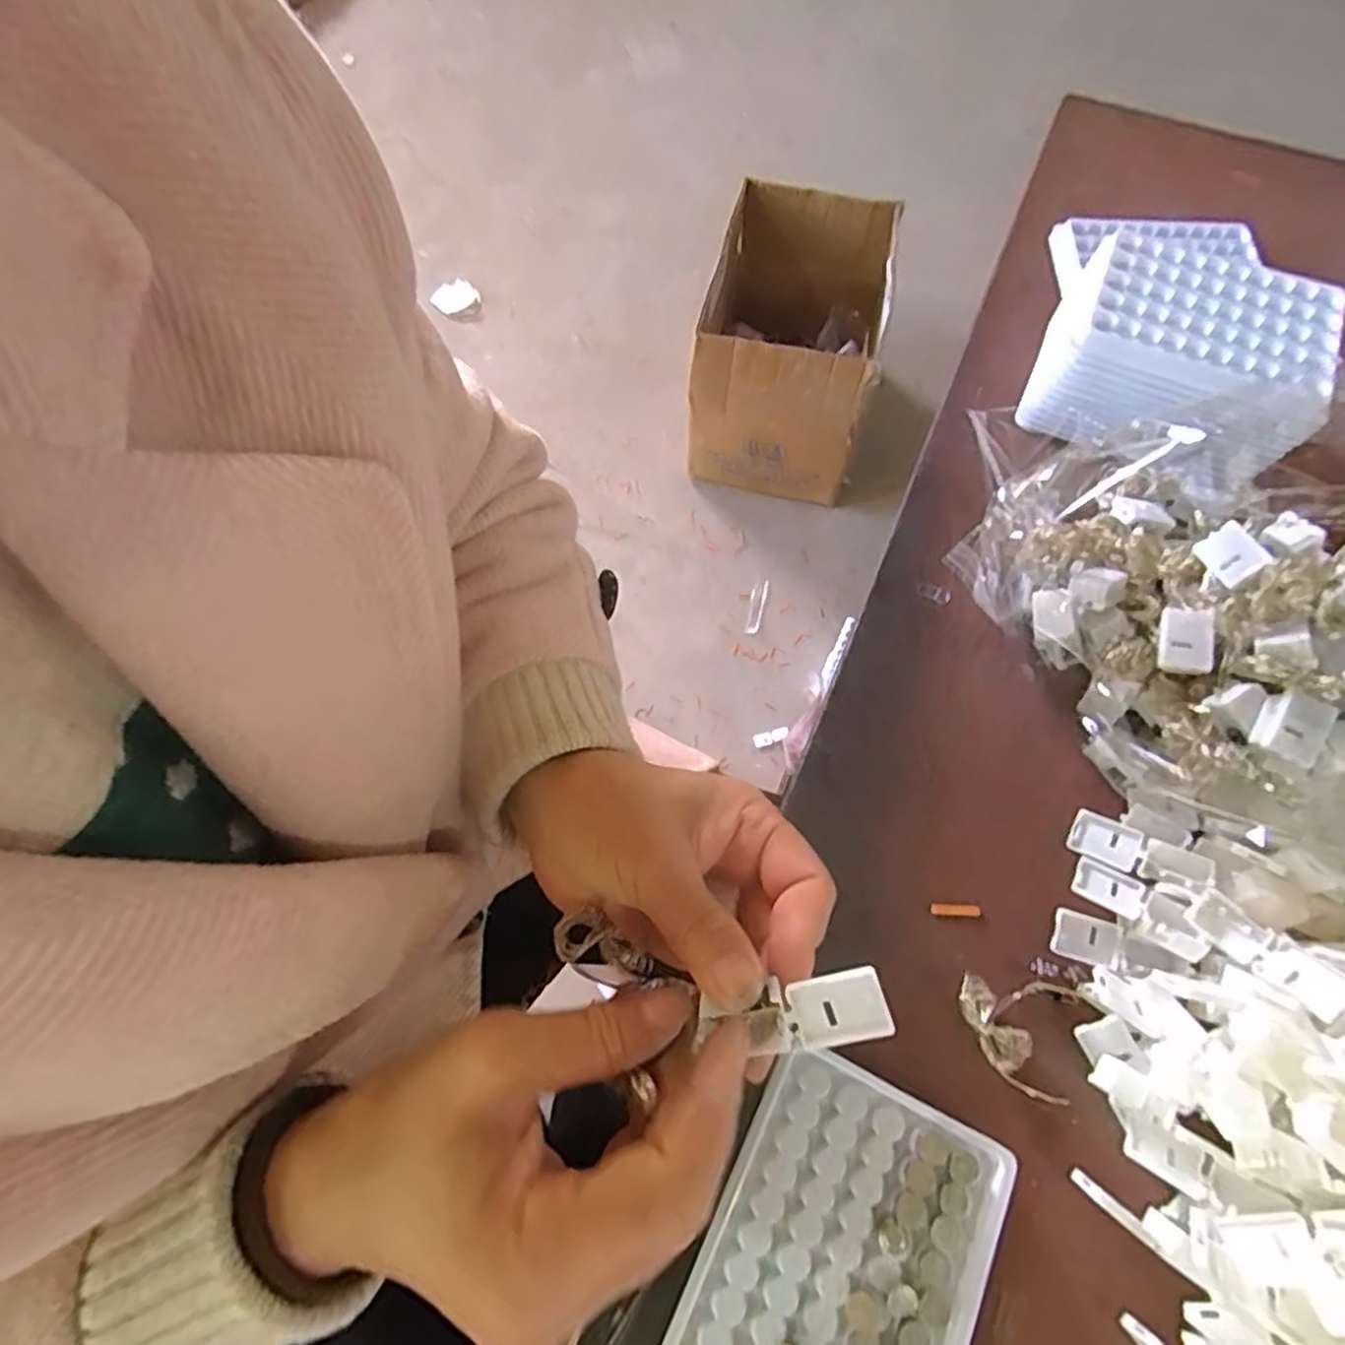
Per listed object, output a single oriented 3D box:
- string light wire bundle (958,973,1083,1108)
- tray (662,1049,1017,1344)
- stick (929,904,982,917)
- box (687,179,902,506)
[{"bbox_3d":[0.146,0.152,0.301,0.047,0.010,0.045,16,68,8],"label":"string light wire bundle"},{"bbox_3d":[0.064,0.227,0.270,0.097,0.022,0.128,25,69,12],"label":"tray"},{"bbox_3d":[0.131,0.110,0.326,0.022,0.004,0.005,3,66,3],"label":"stick"},{"bbox_3d":[0.205,-0.562,1.220,0.272,0.300,0.429,13,68,6],"label":"box"}]

